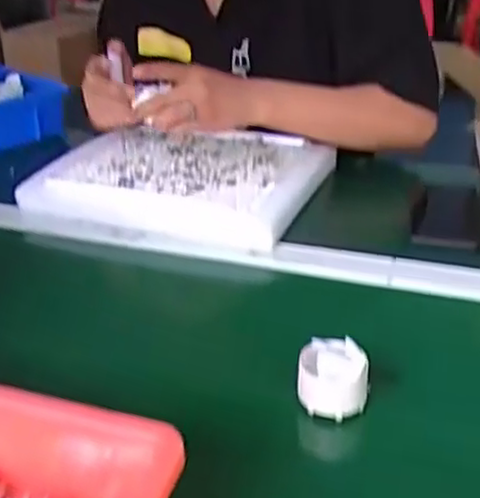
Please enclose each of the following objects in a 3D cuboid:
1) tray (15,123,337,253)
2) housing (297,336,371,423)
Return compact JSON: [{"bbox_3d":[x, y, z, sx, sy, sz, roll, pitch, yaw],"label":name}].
[{"bbox_3d":[-0.075,-0.094,0.902,0.323,0.038,0.267,8,30,18],"label":"tray"},{"bbox_3d":[0.072,0.096,0.540,0.051,0.036,0.056,2,28,8],"label":"housing"}]

